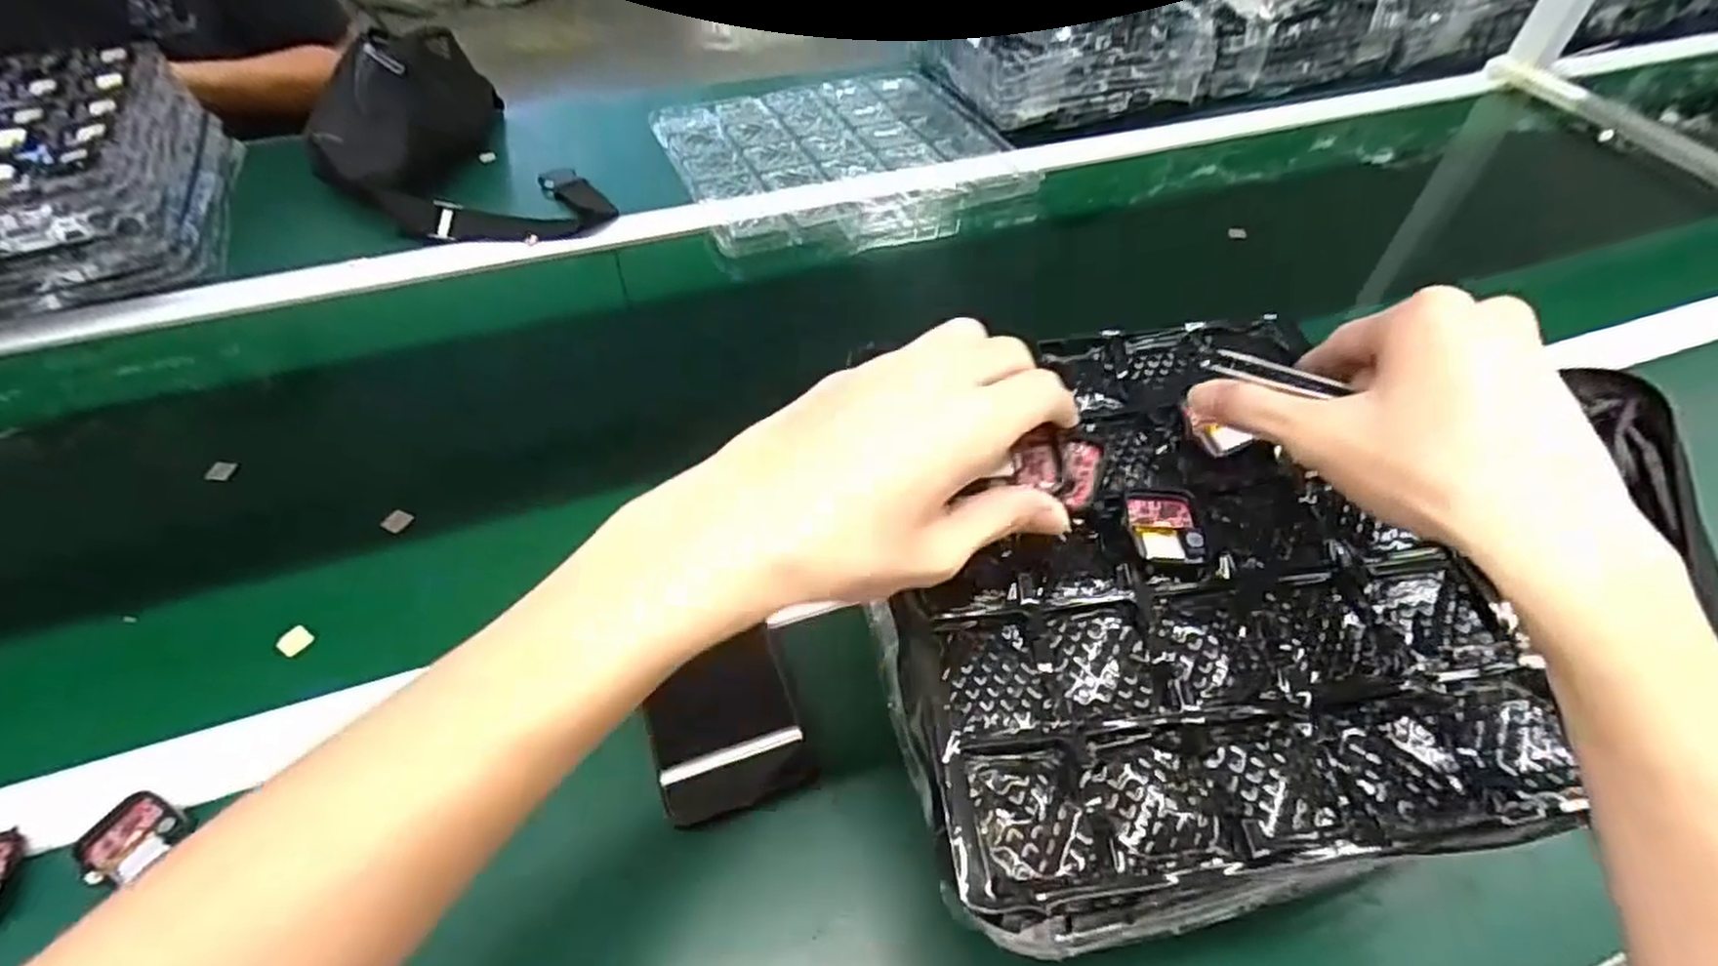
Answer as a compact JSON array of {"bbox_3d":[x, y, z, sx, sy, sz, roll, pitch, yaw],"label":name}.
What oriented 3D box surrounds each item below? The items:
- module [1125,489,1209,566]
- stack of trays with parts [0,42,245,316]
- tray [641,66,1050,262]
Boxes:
[{"bbox_3d":[0.142,0.020,0.361,0.035,0.007,0.040,3,49,2],"label":"module"},{"bbox_3d":[-0.710,-0.243,0.643,0.269,0.113,0.271,-17,51,-15],"label":"stack of trays with parts"},{"bbox_3d":[-0.029,-0.362,0.859,0.355,0.040,0.327,-21,52,-18],"label":"tray"}]

